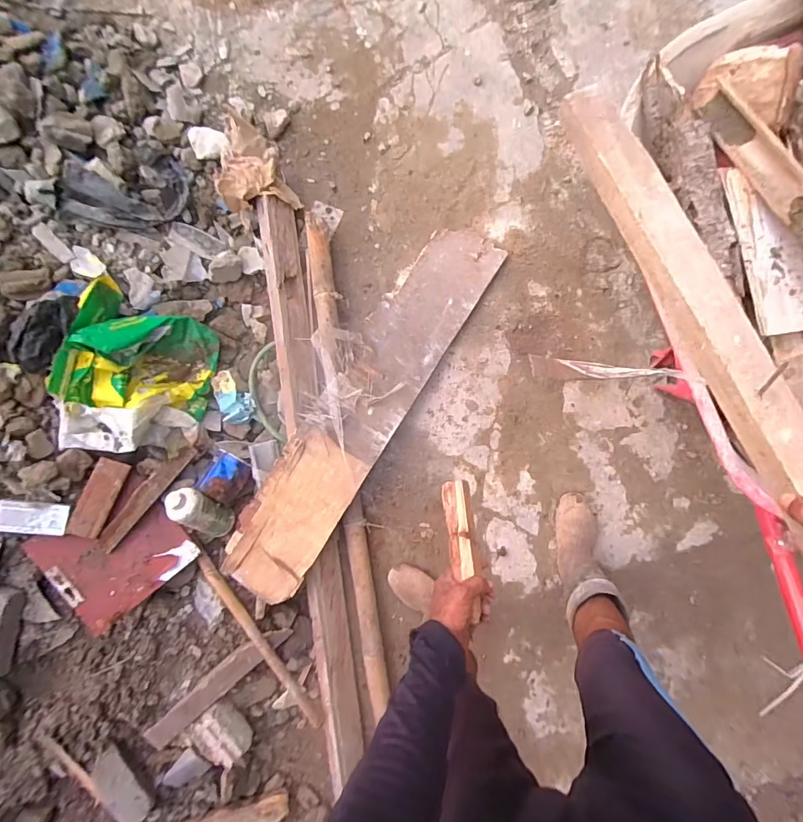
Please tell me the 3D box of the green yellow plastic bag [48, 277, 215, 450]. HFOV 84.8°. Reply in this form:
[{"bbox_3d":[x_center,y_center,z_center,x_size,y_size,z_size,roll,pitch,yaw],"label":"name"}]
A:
[{"bbox_3d":[-0.710,-0.097,1.188,0.352,0.119,0.411,16,76,-36],"label":"green yellow plastic bag"}]

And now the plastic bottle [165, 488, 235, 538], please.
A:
[{"bbox_3d":[-0.536,0.271,1.174,0.084,0.201,0.063,-31,47,6],"label":"plastic bottle"}]

